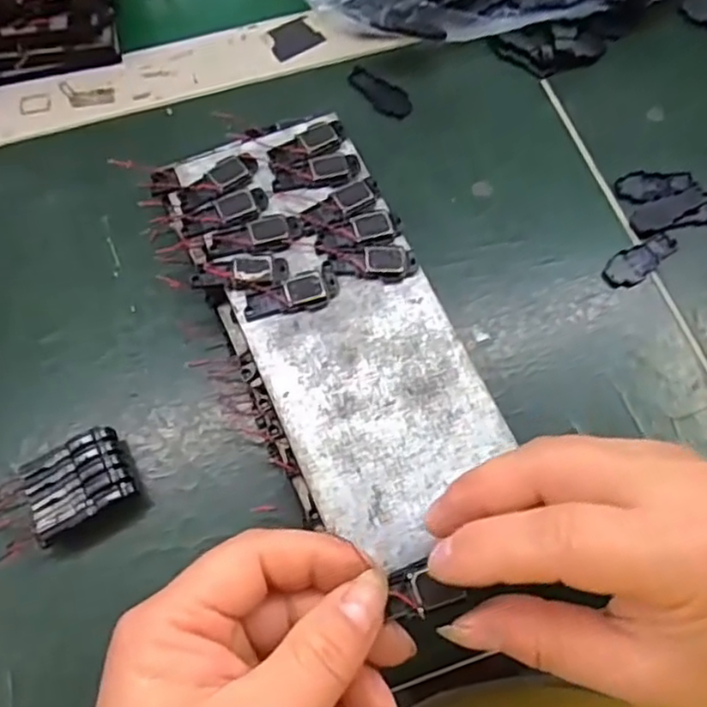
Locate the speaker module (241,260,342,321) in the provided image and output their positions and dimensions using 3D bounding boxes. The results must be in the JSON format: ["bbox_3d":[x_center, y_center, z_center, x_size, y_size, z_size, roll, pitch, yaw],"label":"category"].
[{"bbox_3d":[-0.025,-0.024,0.277,0.040,0.004,0.016,-21,69,-9],"label":"speaker module"}]

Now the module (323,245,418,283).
[{"bbox_3d":[0.007,-0.038,0.283,0.038,0.004,0.015,-6,68,-3],"label":"module"}]

